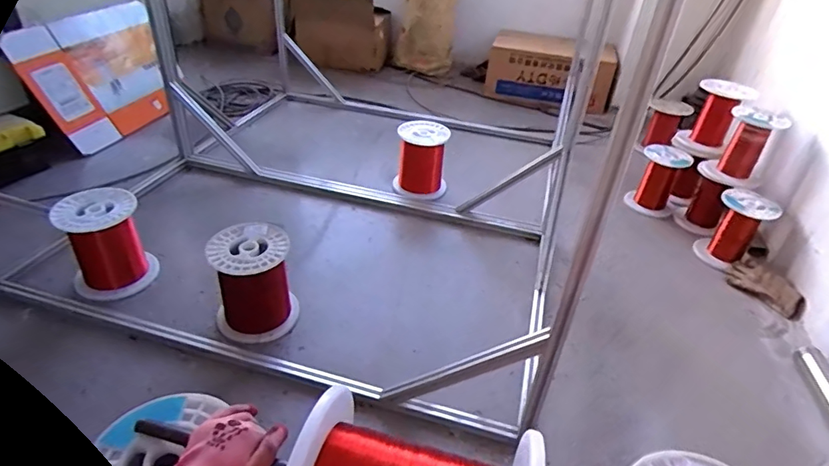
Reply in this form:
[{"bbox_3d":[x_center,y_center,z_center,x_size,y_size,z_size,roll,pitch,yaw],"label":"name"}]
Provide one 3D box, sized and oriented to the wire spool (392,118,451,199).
[{"bbox_3d":[0.035,-0.313,1.970,0.208,0.252,0.236,8,35,4],"label":"wire spool"}]

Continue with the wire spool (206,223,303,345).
[{"bbox_3d":[-0.416,0.128,1.283,0.202,0.248,0.205,3,35,-2],"label":"wire spool"}]

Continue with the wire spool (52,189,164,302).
[{"bbox_3d":[-0.881,0.038,1.419,0.211,0.266,0.204,-19,42,-30],"label":"wire spool"}]

